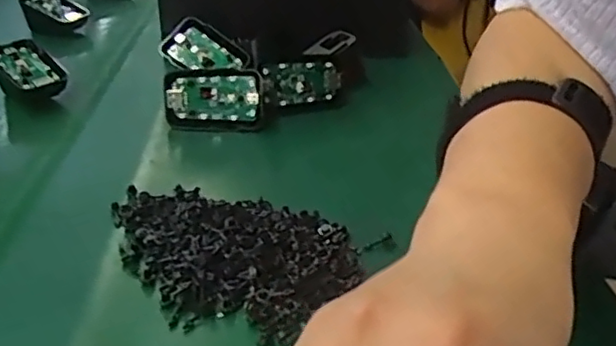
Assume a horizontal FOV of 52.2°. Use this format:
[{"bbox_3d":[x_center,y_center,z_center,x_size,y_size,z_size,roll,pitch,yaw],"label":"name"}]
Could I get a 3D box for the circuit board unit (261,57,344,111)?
[{"bbox_3d":[-0.004,-0.069,0.490,0.064,0.038,0.009,-13,30,-18],"label":"circuit board unit"}]

